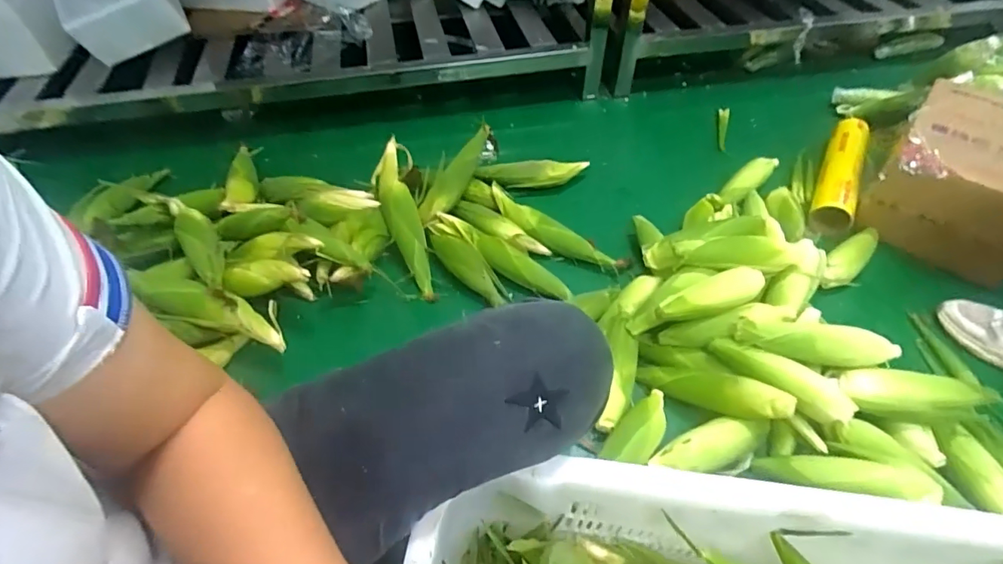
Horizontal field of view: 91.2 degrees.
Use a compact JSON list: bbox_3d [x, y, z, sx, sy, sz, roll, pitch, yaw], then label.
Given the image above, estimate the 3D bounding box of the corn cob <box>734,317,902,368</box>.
[{"bbox_3d":[0.525,0.096,0.815,0.250,0.051,0.063,9,50,8],"label":"corn cob"}]

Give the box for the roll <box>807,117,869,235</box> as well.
[{"bbox_3d":[0.853,-0.282,1.223,0.097,0.086,0.404,25,54,19],"label":"roll"}]

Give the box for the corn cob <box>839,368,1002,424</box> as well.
[{"bbox_3d":[0.660,0.185,0.791,0.219,0.055,0.076,6,50,5],"label":"corn cob"}]

